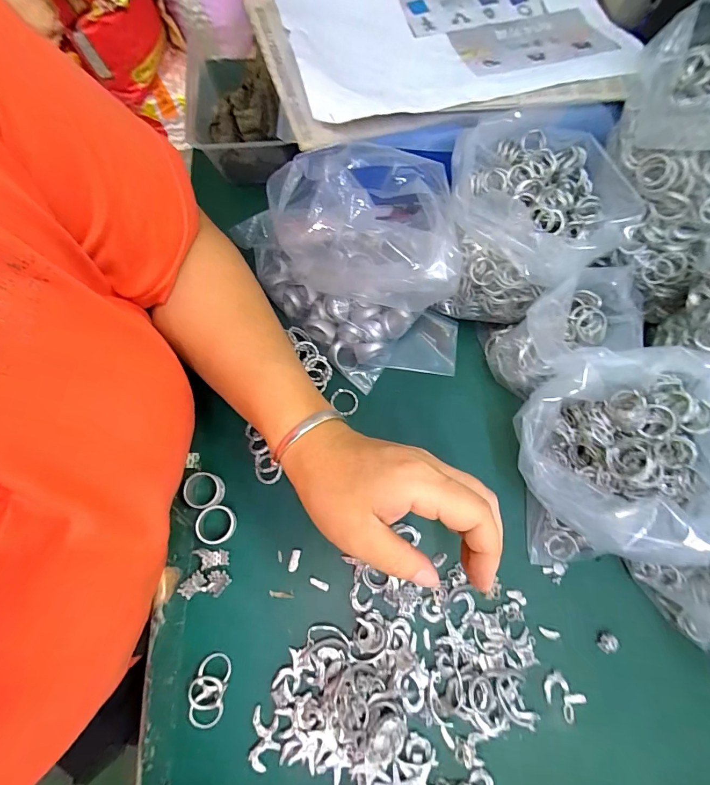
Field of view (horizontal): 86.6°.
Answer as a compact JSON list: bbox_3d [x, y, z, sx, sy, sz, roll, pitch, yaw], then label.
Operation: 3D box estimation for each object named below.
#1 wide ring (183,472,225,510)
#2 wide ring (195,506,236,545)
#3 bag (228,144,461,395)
[{"bbox_3d":[-0.119,0.078,0.300,0.028,0.017,0.027,1,73,-2],"label":"wide ring"},{"bbox_3d":[-0.106,0.102,0.291,0.029,0.021,0.028,1,73,-2],"label":"wide ring"},{"bbox_3d":[0.003,-0.101,0.318,0.158,0.098,0.187,-20,75,-8],"label":"bag"}]

